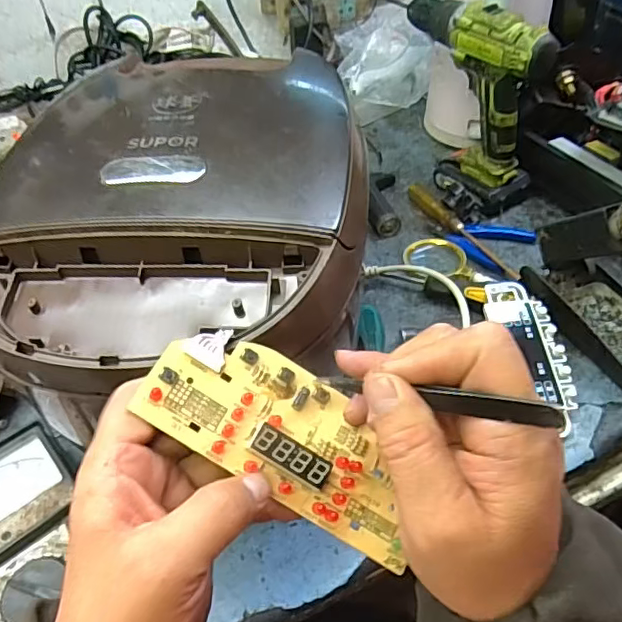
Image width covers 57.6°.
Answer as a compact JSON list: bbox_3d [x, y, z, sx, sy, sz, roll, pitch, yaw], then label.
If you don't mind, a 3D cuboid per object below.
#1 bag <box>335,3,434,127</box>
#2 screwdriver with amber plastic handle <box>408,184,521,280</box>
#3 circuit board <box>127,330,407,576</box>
[{"bbox_3d":[0.116,-0.391,0.901,0.146,0.099,0.188,2,46,6],"label":"bag"},{"bbox_3d":[0.177,-0.097,0.671,0.022,0.019,0.211,-20,47,-14],"label":"screwdriver with amber plastic handle"},{"bbox_3d":[-0.009,0.064,0.281,0.147,0.016,0.060,37,53,-3],"label":"circuit board"}]

